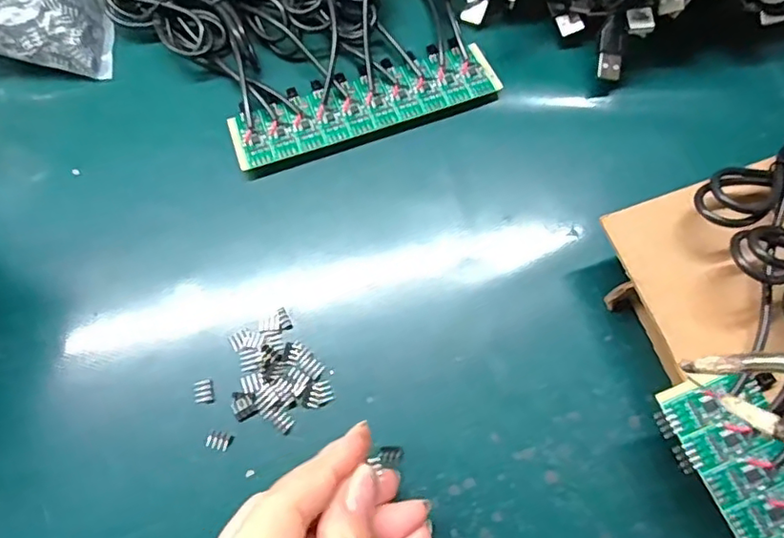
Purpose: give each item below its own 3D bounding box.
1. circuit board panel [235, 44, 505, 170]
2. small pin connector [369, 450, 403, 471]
[{"bbox_3d":[-0.014,-0.087,0.303,0.141,0.006,0.036,-19,71,-6],"label":"circuit board panel"},{"bbox_3d":[0.000,0.079,0.242,0.010,0.005,0.007,4,70,2],"label":"small pin connector"}]

